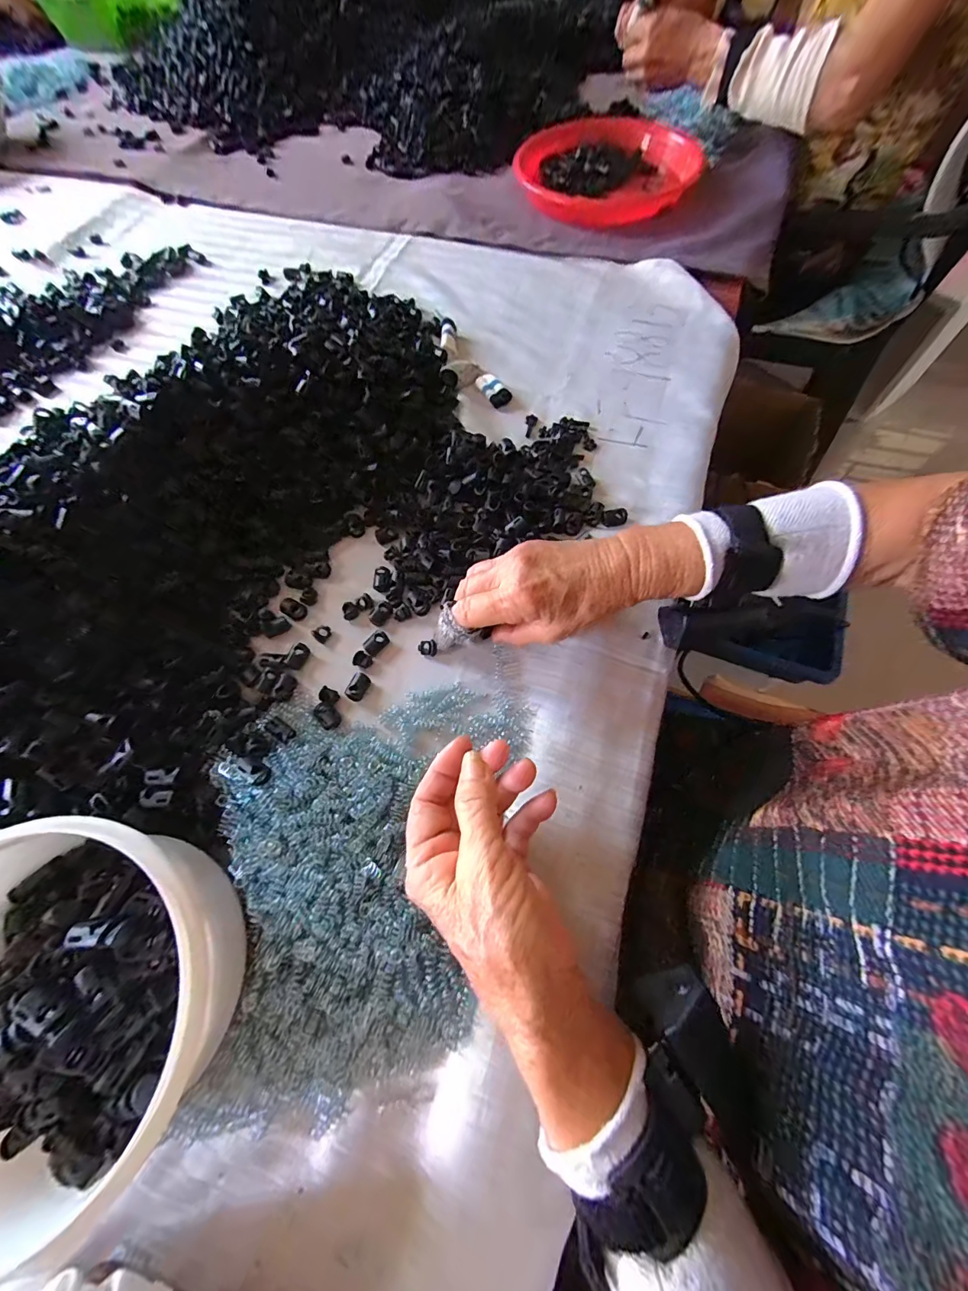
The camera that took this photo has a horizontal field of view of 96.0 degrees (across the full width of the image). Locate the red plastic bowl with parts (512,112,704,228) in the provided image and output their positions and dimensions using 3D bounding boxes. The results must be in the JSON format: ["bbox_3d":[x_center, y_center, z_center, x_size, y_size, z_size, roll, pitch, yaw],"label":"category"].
[{"bbox_3d":[0.152,-0.579,0.532,0.198,0.042,0.146,31,72,14],"label":"red plastic bowl with parts"}]

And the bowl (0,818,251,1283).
[{"bbox_3d":[-0.213,0.176,0.226,0.163,0.092,0.160,-1,65,2],"label":"bowl"}]

